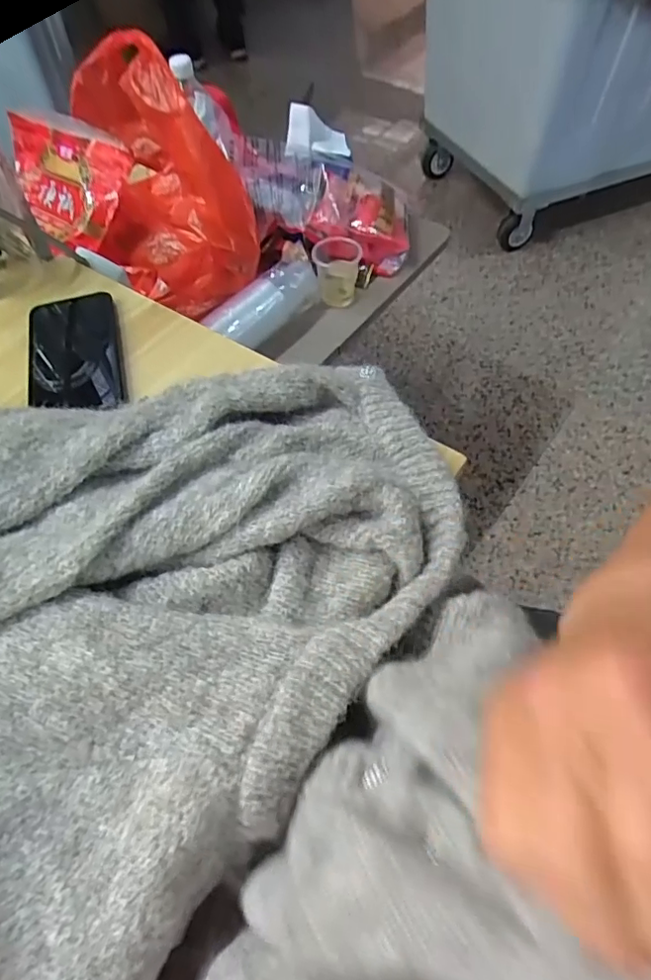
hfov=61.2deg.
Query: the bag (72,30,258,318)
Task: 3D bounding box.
[{"bbox_3d":[-0.236,-0.376,0.695,0.259,0.205,0.211,19,60,15],"label":"bag"}]

